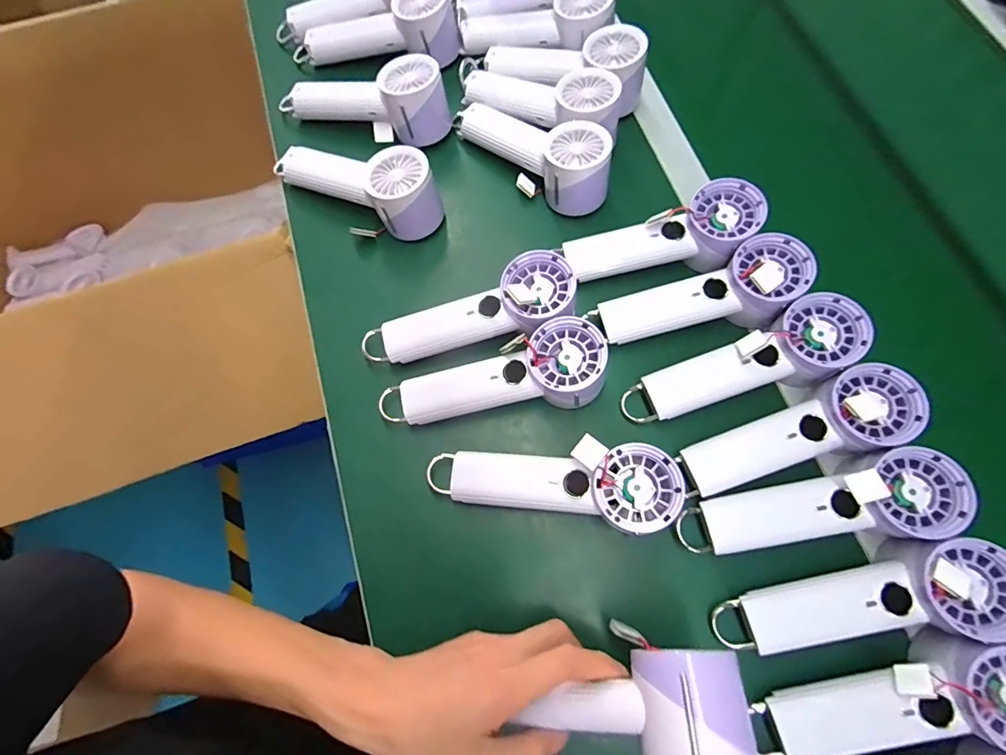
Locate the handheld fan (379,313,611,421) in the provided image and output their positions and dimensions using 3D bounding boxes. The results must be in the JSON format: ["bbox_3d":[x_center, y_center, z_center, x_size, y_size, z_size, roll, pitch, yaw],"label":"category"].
[{"bbox_3d":[-0.009,0.011,0.390,0.190,0.060,0.068,-17,72,-4],"label":"handheld fan"}]

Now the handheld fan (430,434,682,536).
[{"bbox_3d":[0.035,0.082,0.365,0.191,0.059,0.067,4,72,3],"label":"handheld fan"}]

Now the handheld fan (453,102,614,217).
[{"bbox_3d":[0.030,-0.239,0.466,0.064,0.061,0.181,-43,76,-11],"label":"handheld fan"}]

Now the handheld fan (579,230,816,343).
[{"bbox_3d":[0.174,-0.070,0.410,0.175,0.039,0.064,-16,71,12],"label":"handheld fan"}]

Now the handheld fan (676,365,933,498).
[{"bbox_3d":[0.236,0.050,0.379,0.184,0.059,0.063,-23,72,11],"label":"handheld fan"}]

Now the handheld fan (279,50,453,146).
[{"bbox_3d":[-0.148,-0.304,0.491,0.182,0.060,0.059,15,73,7],"label":"handheld fan"}]

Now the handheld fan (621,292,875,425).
[{"bbox_3d":[0.200,-0.006,0.396,0.198,0.053,0.065,-21,72,9],"label":"handheld fan"}]

